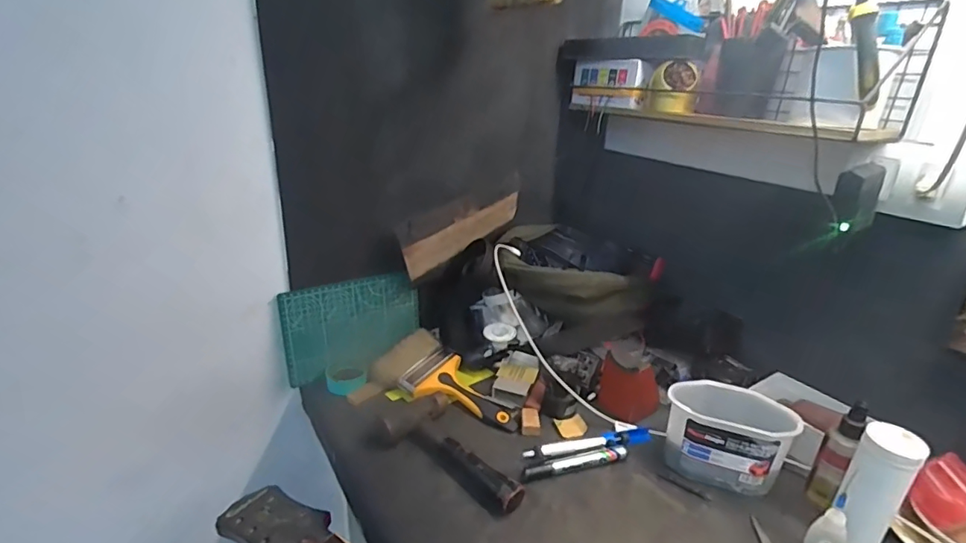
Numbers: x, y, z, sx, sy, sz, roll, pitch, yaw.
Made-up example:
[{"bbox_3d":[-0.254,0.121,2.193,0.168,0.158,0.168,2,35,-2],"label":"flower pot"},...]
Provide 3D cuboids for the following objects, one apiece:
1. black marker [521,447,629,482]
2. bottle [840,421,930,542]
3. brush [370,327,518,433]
[{"bbox_3d":[0.116,0.240,0.615,0.141,0.015,0.020,-6,24,-18],"label":"black marker"},{"bbox_3d":[0.406,0.227,0.515,0.048,0.130,0.052,2,23,-1],"label":"bottle"},{"bbox_3d":[-0.046,0.157,0.736,0.227,0.051,0.104,13,25,24],"label":"brush"}]

